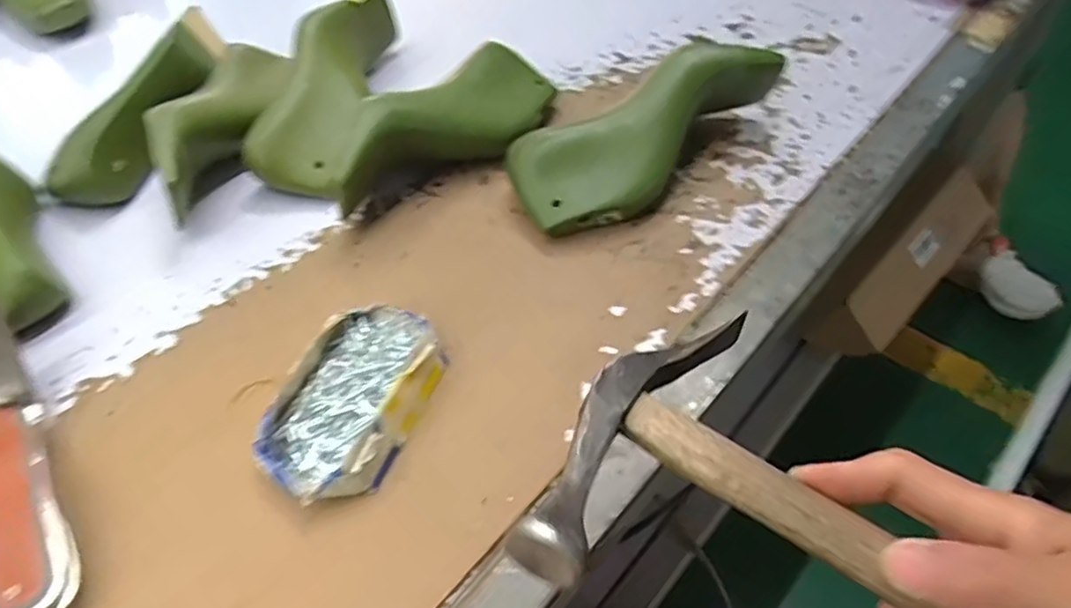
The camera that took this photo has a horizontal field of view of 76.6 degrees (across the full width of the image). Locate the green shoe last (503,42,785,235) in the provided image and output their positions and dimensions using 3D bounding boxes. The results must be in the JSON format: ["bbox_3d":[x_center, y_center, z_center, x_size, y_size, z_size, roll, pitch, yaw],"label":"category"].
[{"bbox_3d":[0.091,-0.135,0.524,0.229,0.069,0.086,-25,53,-14],"label":"green shoe last"}]

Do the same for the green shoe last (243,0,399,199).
[{"bbox_3d":[-0.178,-0.198,0.613,0.075,0.071,0.221,5,52,10],"label":"green shoe last"}]

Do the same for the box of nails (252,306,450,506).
[{"bbox_3d":[-0.114,0.059,0.430,0.082,0.033,0.132,17,55,19],"label":"box of nails"}]

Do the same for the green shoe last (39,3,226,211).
[{"bbox_3d":[-0.350,-0.180,0.615,0.071,0.075,0.217,16,55,18],"label":"green shoe last"}]

